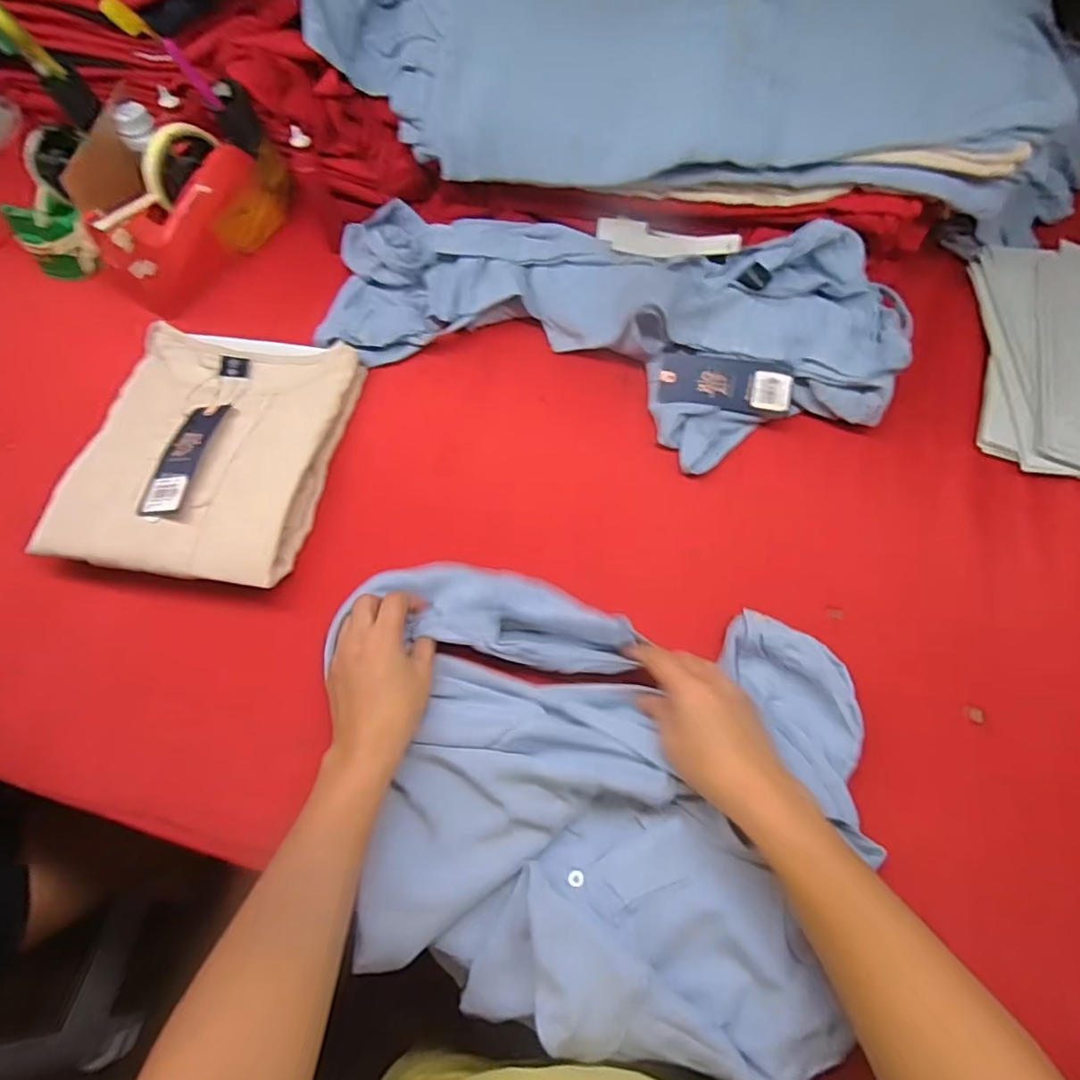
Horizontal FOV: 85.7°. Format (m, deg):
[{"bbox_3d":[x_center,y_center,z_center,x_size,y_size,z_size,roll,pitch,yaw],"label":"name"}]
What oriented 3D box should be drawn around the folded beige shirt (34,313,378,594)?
[{"bbox_3d":[-0.303,-0.087,0.533,0.213,0.036,0.251,8,63,3],"label":"folded beige shirt"}]

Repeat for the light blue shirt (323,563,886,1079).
[{"bbox_3d":[0.039,0.176,0.411,0.350,0.049,0.286,10,67,4],"label":"light blue shirt"}]

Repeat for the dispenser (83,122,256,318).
[{"bbox_3d":[-0.384,-0.340,0.602,0.074,0.080,0.191,26,85,10],"label":"dispenser"}]

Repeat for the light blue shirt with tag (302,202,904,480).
[{"bbox_3d":[0.052,-0.227,0.563,0.571,0.077,0.217,16,64,7],"label":"light blue shirt with tag"}]

